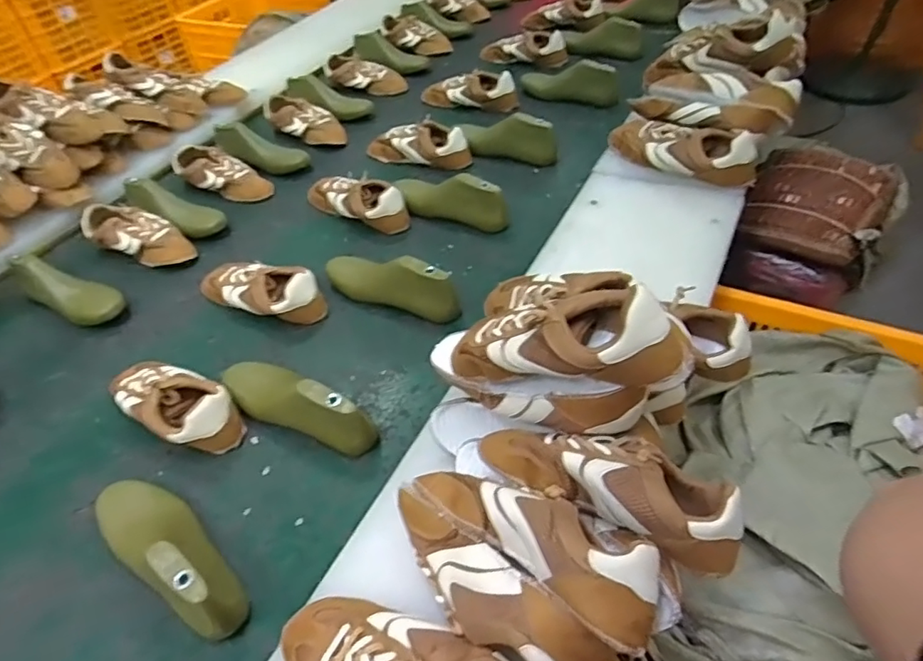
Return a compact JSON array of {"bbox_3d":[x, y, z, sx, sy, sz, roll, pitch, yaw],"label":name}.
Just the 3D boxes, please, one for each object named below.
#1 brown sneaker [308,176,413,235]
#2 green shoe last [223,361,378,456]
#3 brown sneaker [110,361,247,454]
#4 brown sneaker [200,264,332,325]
[{"bbox_3d":[-0.190,-0.233,1.001,0.226,0.066,0.073,24,55,26],"label":"brown sneaker"},{"bbox_3d":[-0.204,0.083,0.684,0.214,0.072,0.064,16,51,21],"label":"green shoe last"},{"bbox_3d":[-0.366,0.092,0.712,0.191,0.061,0.087,21,53,24],"label":"brown sneaker"},{"bbox_3d":[-0.310,-0.067,0.858,0.229,0.063,0.081,19,52,23],"label":"brown sneaker"}]

